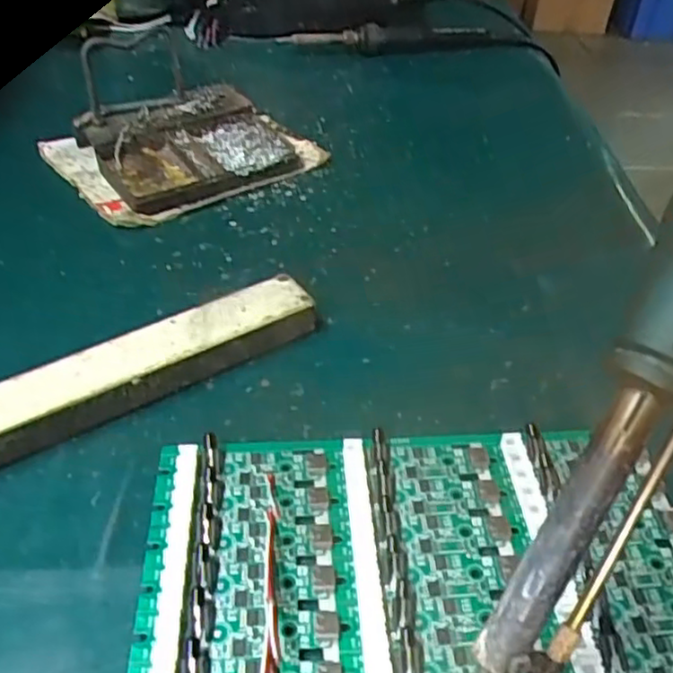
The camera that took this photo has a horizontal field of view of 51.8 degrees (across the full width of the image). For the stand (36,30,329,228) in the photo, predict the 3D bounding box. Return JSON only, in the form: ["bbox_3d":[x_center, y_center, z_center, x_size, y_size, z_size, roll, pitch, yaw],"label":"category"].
[{"bbox_3d":[-0.104,-0.142,0.448,0.151,0.059,0.140,-26,48,-28],"label":"stand"}]

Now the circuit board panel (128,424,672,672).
[{"bbox_3d":[0.030,0.074,0.238,0.188,0.008,0.104,-1,41,-3],"label":"circuit board panel"}]

